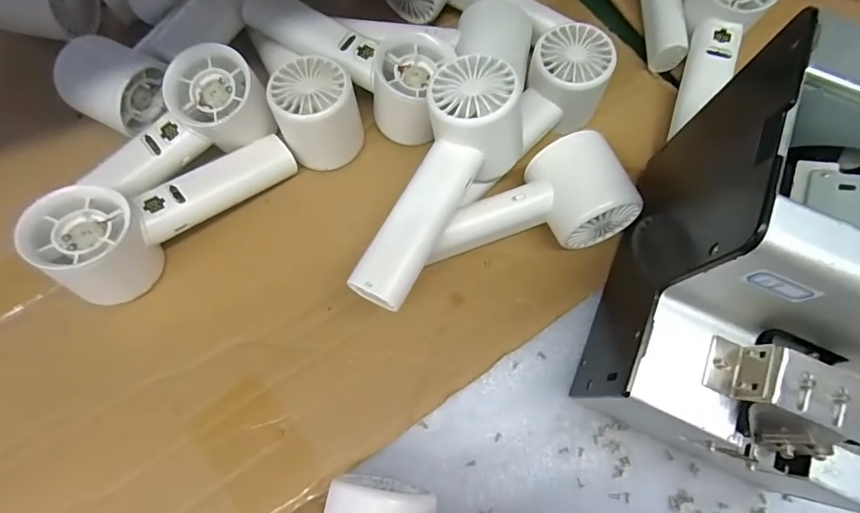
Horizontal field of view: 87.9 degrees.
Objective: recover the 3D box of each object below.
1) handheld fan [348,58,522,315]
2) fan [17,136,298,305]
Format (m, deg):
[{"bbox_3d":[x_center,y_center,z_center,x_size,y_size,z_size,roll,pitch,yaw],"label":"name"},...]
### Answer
[{"bbox_3d":[0.011,-0.042,0.255,0.059,0.046,0.152,20,71,5],"label":"handheld fan"},{"bbox_3d":[-0.165,-0.030,0.297,0.156,0.051,0.061,-34,73,-26],"label":"fan"}]

